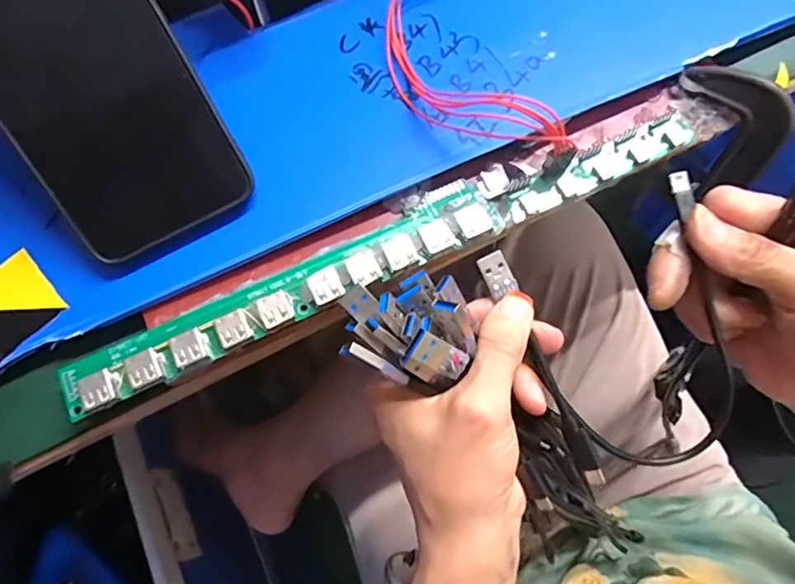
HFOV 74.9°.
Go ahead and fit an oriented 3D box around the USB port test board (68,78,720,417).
[{"bbox_3d":[0.005,-0.028,0.238,0.315,0.011,0.041,-23,71,-6],"label":"USB port test board"}]

